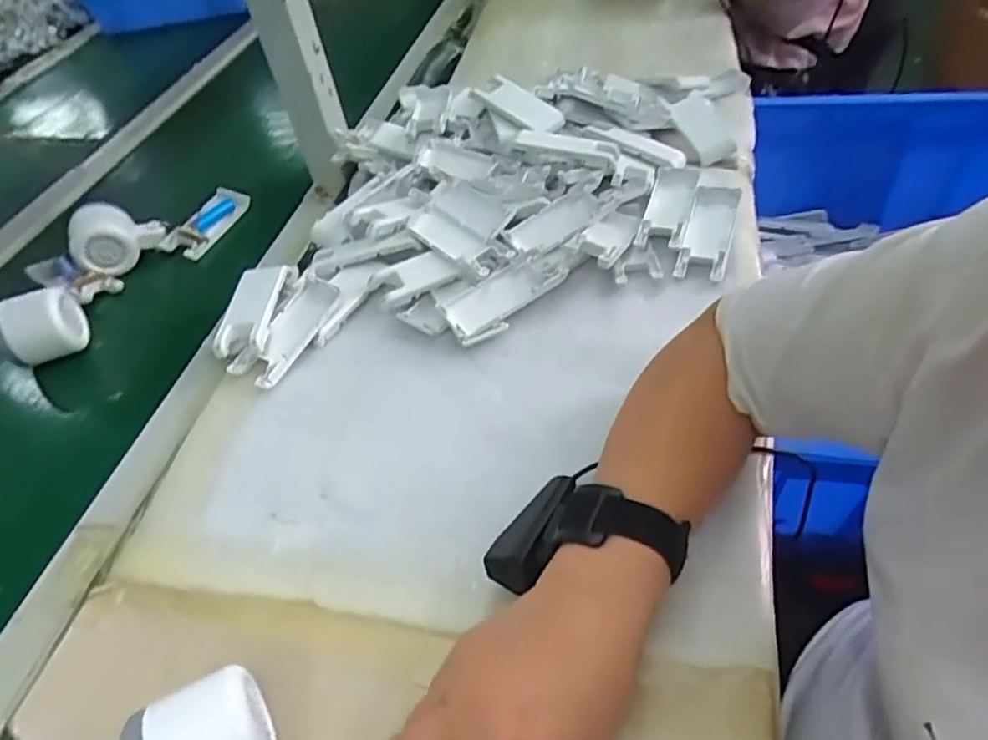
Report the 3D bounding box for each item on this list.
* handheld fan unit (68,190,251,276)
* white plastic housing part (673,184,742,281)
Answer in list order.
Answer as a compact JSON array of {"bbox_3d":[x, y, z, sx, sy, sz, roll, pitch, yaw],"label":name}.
[{"bbox_3d":[-0.328,-0.145,0.632,0.169,0.050,0.067,-26,50,-16],"label":"handheld fan unit"},{"bbox_3d":[0.186,-0.121,0.547,0.039,0.010,0.105,16,67,16],"label":"white plastic housing part"}]

